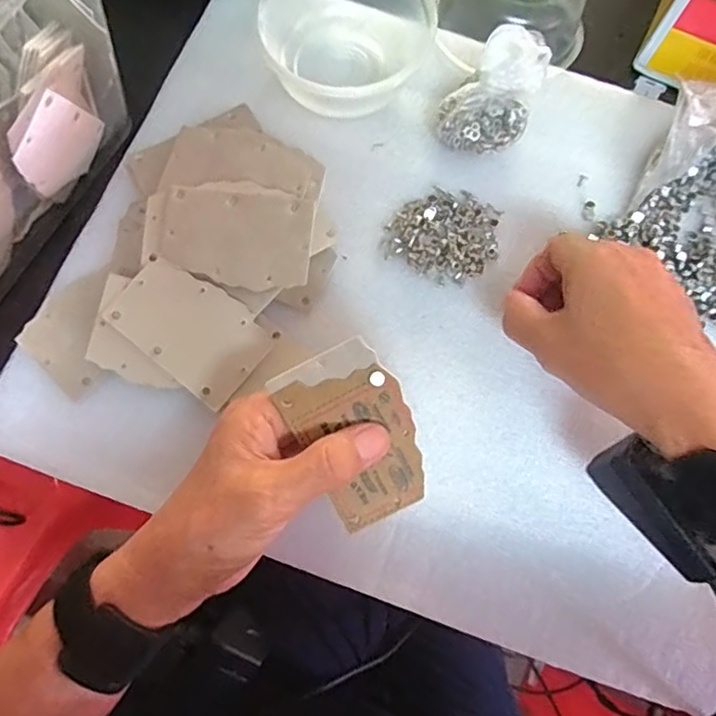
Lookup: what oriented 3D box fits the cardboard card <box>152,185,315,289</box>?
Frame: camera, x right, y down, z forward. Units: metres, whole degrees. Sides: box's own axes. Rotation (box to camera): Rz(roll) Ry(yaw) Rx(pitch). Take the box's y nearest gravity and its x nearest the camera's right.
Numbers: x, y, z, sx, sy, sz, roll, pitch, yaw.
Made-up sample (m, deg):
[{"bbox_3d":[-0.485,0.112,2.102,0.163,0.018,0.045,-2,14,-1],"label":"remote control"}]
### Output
[{"bbox_3d":[-0.071,-0.070,0.340,0.086,0.004,0.054,7,87,1],"label":"cardboard card"}]

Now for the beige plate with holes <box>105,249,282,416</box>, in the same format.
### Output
[{"bbox_3d":[-0.096,-0.017,0.336,0.085,0.004,0.054,40,84,1],"label":"beige plate with holes"}]

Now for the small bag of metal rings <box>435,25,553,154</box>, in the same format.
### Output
[{"bbox_3d":[0.085,-0.165,0.372,0.052,0.052,0.063,24,75,4],"label":"small bag of metal rings"}]

